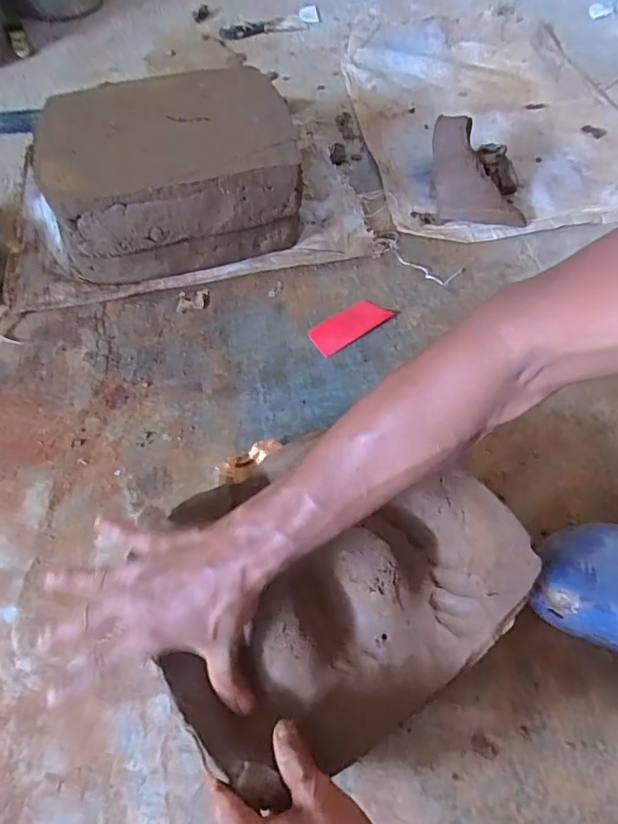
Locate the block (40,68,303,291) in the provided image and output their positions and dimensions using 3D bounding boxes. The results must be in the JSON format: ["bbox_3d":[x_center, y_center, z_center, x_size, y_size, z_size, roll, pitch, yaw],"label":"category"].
[{"bbox_3d":[-0.176,-0.309,0.661,0.295,0.169,0.219,-12,60,-7],"label":"block"}]

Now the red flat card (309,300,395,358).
[{"bbox_3d":[0.055,-0.115,0.635,0.109,0.005,0.046,-33,72,-12],"label":"red flat card"}]

